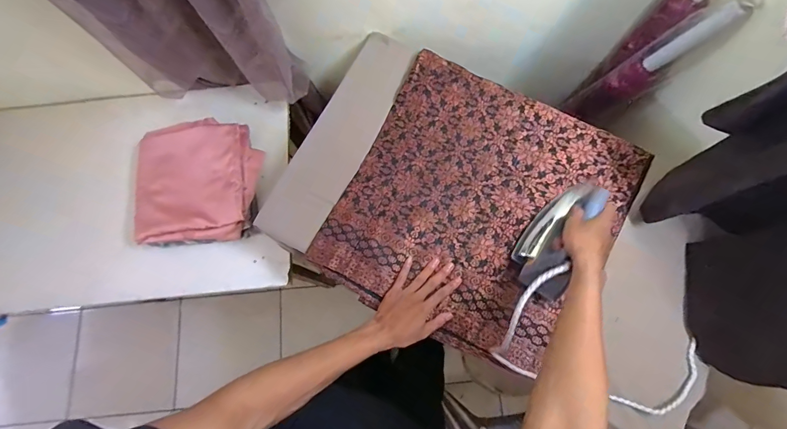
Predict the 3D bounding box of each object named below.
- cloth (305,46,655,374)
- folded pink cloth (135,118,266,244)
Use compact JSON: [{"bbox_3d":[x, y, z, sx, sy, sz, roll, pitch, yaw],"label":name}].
[{"bbox_3d":[0.153,-0.019,0.670,0.452,0.014,0.469,28,78,8],"label":"cloth"},{"bbox_3d":[-0.417,-0.070,0.779,0.248,0.057,0.244,-3,76,1],"label":"folded pink cloth"}]

